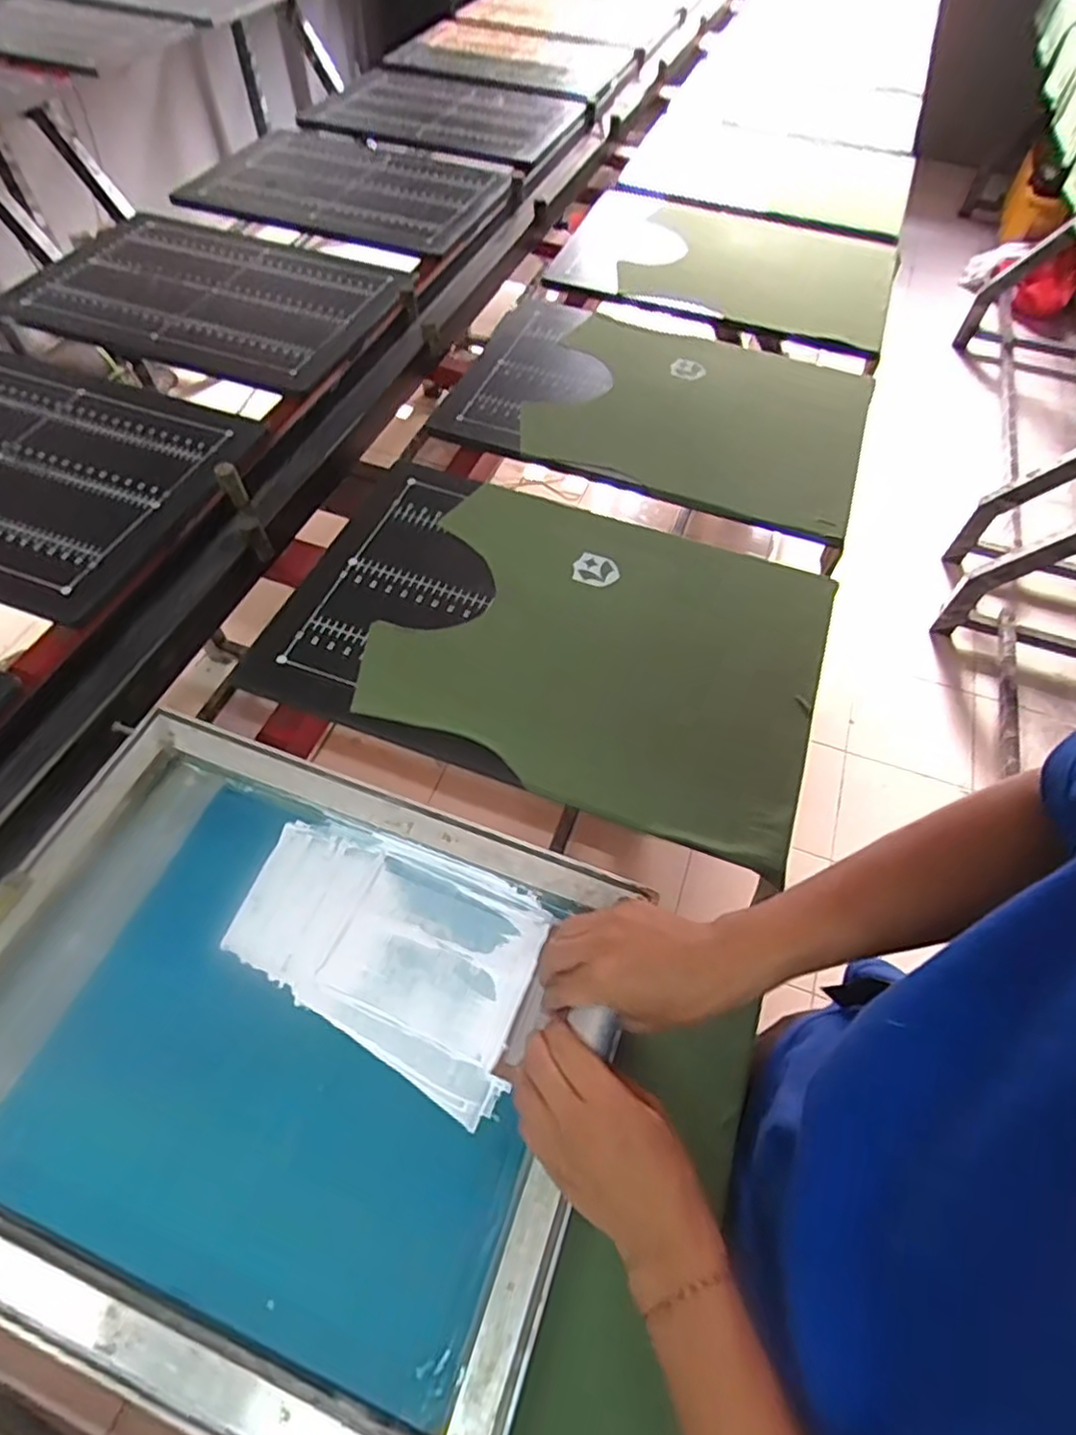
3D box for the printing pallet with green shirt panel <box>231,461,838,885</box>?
[{"bbox_3d":[0.019,-0.101,0.771,0.586,0.029,0.388,19,59,9],"label":"printing pallet with green shirt panel"}]

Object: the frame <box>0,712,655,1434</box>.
[{"bbox_3d":[-0.207,0.243,0.533,0.495,0.050,0.404,19,59,9],"label":"frame"}]

